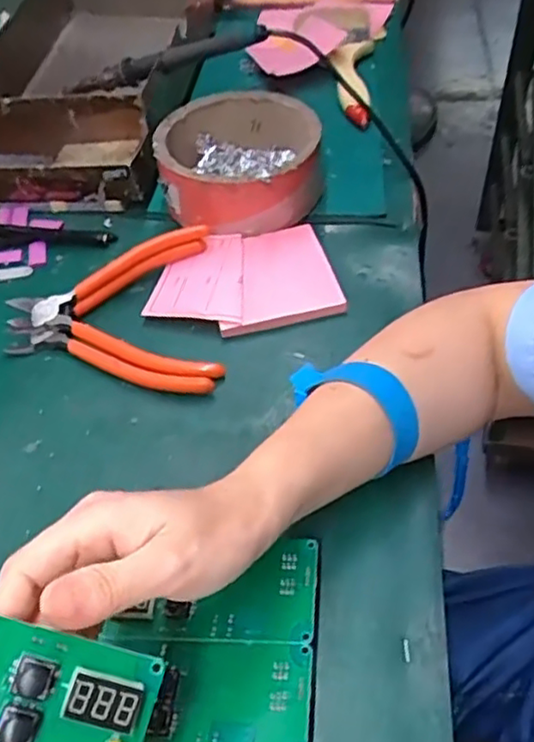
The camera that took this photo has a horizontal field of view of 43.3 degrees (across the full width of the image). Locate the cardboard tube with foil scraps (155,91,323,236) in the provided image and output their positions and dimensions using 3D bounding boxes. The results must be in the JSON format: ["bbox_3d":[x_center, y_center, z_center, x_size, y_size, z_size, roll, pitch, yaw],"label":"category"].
[{"bbox_3d":[-0.020,-0.167,0.525,0.118,0.054,0.133,-3,52,2],"label":"cardboard tube with foil scraps"}]

